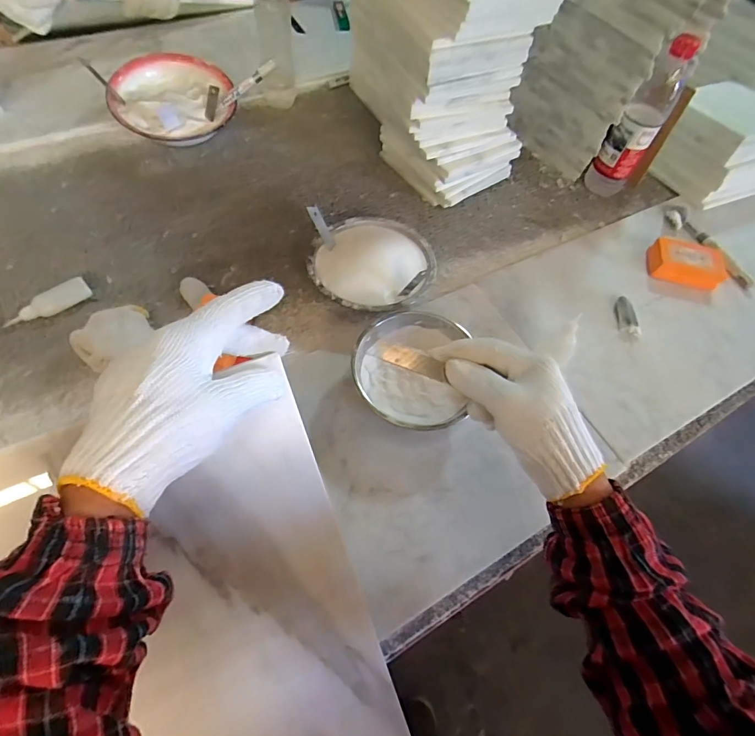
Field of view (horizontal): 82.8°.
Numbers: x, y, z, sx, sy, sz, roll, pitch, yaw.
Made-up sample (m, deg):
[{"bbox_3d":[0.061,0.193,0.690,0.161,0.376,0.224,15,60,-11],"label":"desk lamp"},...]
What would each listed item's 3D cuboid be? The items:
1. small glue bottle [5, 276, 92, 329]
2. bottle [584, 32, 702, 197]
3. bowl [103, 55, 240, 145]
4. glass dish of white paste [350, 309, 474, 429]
[{"bbox_3d":[-0.412,-0.079,0.537,0.098,0.020,0.024,-38,69,-23],"label":"small glue bottle"},{"bbox_3d":[0.410,-0.381,0.676,0.065,0.221,0.056,33,63,14],"label":"bottle"},{"bbox_3d":[-0.341,-0.447,0.724,0.187,0.072,0.177,2,60,-3],"label":"bowl"},{"bbox_3d":[0.037,-0.004,0.487,0.125,0.038,0.155,7,67,-2],"label":"glass dish of white paste"}]

